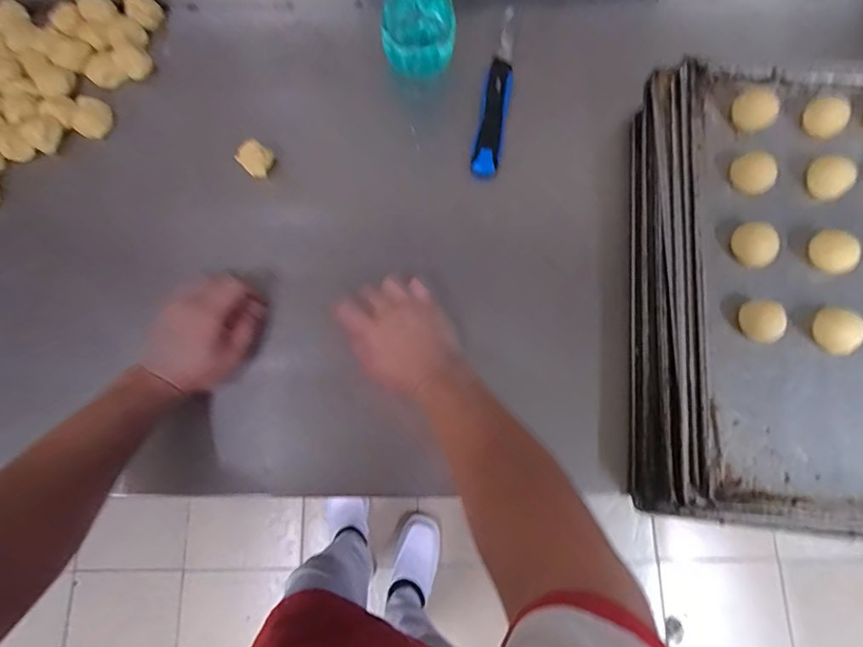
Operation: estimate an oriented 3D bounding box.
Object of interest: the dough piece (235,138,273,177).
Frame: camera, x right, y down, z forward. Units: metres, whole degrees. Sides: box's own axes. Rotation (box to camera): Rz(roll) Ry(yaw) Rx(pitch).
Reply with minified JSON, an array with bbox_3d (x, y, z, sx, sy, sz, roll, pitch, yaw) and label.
[{"bbox_3d":[-0.201,-0.189,0.562,0.034,0.031,0.032,0,76,1],"label":"dough piece"}]

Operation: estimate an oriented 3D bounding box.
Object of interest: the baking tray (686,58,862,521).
[{"bbox_3d":[0.423,-0.050,0.481,0.321,0.028,0.453,5,76,2],"label":"baking tray"}]

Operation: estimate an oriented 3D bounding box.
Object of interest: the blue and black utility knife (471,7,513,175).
[{"bbox_3d":[0.079,-0.283,0.592,0.032,0.024,0.227,9,76,3],"label":"blue and black utility knife"}]

